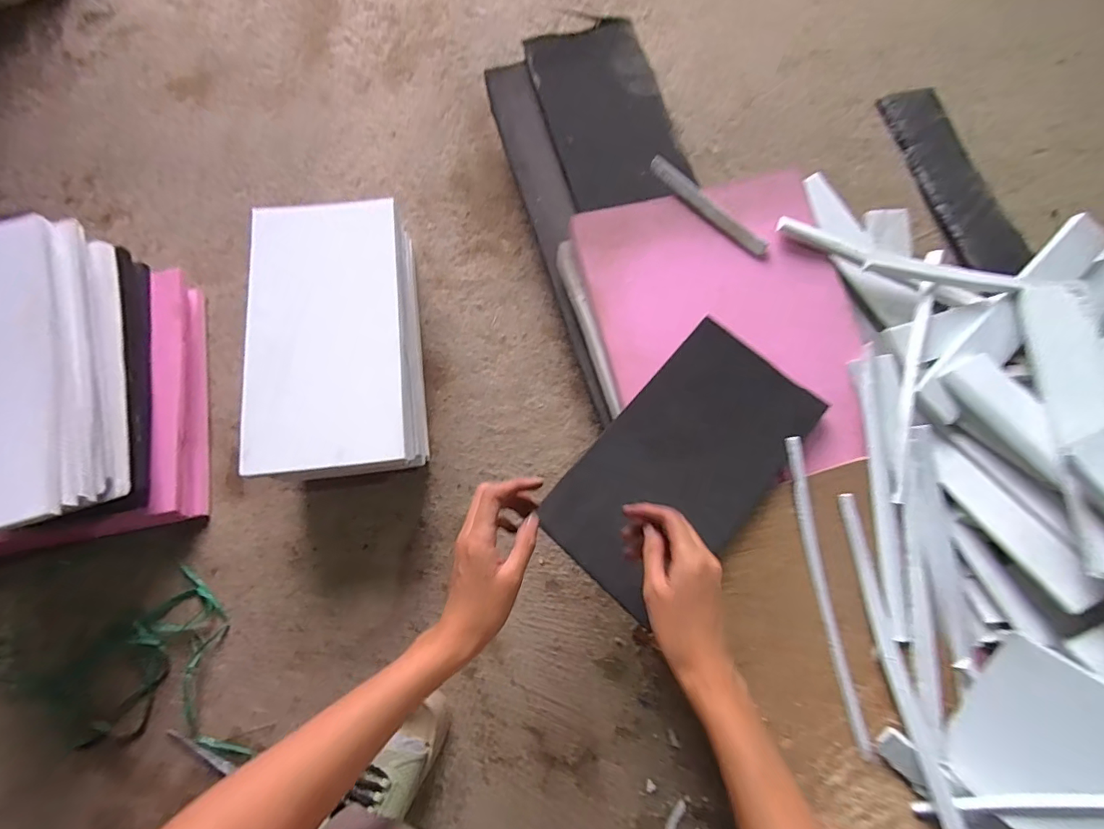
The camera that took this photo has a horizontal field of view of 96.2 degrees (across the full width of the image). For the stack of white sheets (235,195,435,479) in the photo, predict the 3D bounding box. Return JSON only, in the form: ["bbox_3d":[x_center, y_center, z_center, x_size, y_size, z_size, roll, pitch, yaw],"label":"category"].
[{"bbox_3d":[-0.230,-0.071,0.555,0.165,0.118,0.293,-4,76,0],"label":"stack of white sheets"}]

